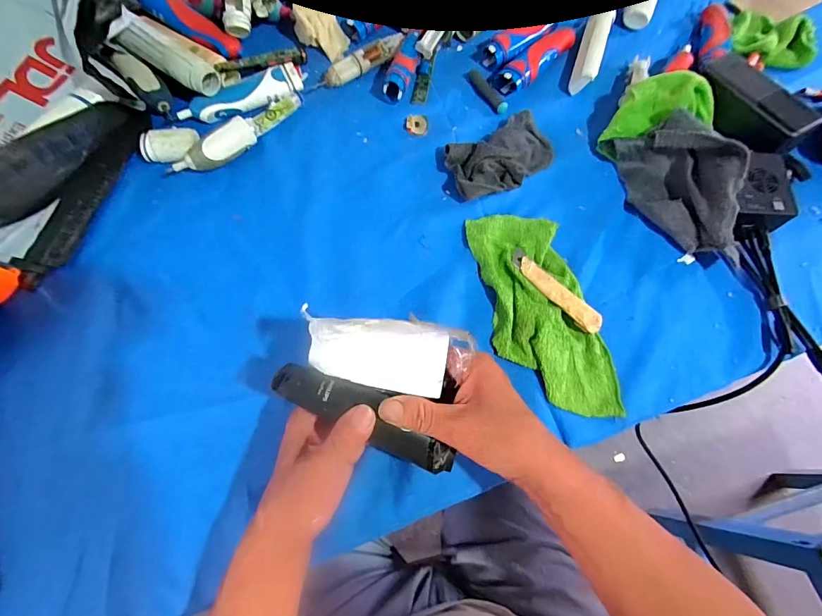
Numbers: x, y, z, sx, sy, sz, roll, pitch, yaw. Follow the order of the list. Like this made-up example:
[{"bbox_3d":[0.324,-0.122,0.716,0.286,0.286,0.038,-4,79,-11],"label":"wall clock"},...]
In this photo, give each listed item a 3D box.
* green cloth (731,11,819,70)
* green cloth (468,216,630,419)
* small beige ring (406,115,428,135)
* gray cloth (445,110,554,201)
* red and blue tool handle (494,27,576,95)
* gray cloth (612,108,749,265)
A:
[{"bbox_3d":[0.458,-0.355,0.518,0.104,0.029,0.100,-5,72,-4],"label":"green cloth"},{"bbox_3d":[0.128,0.000,0.392,0.101,0.018,0.210,-9,73,-5],"label":"green cloth"},{"bbox_3d":[0.007,-0.214,0.466,0.024,0.009,0.020,6,72,0],"label":"small beige ring"},{"bbox_3d":[0.099,-0.169,0.440,0.129,0.026,0.075,-31,76,-11],"label":"gray cloth"},{"bbox_3d":[0.158,-0.309,0.491,0.128,0.022,0.037,-42,78,-14],"label":"red and blue tool handle"},{"bbox_3d":[0.286,-0.122,0.416,0.082,0.061,0.163,-13,73,-6],"label":"gray cloth"}]

